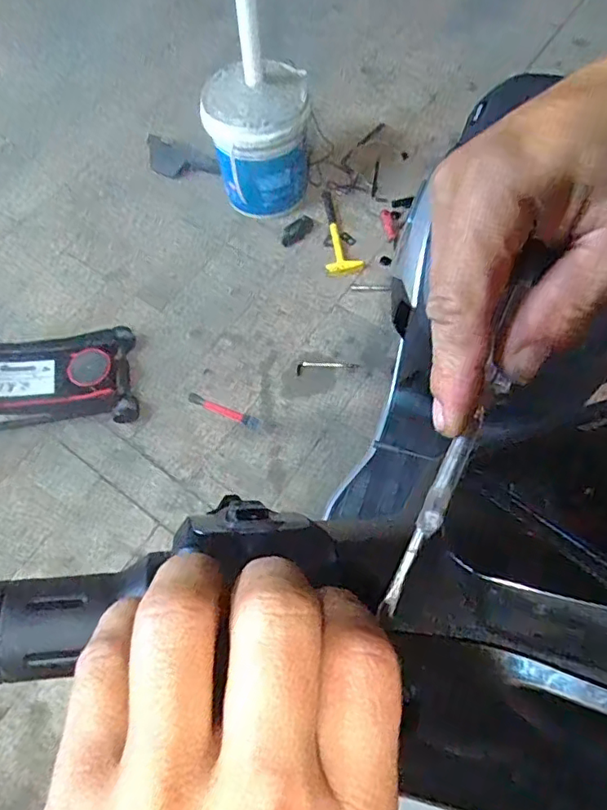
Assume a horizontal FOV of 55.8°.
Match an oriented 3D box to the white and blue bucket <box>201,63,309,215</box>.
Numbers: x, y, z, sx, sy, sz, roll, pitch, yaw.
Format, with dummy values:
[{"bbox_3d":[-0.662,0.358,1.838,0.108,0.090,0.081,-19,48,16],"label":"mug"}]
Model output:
[{"bbox_3d":[-0.117,-0.688,1.511,0.241,0.314,0.222,-1,64,2],"label":"white and blue bucket"}]

